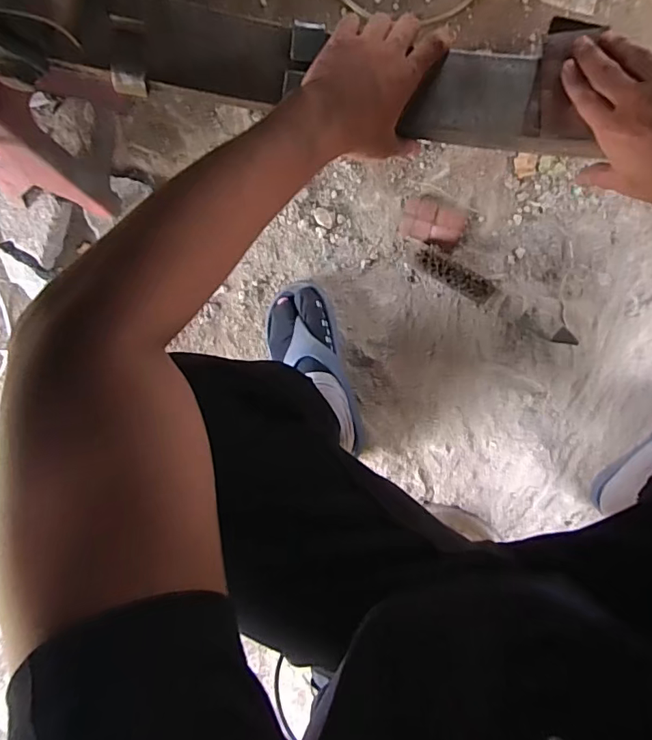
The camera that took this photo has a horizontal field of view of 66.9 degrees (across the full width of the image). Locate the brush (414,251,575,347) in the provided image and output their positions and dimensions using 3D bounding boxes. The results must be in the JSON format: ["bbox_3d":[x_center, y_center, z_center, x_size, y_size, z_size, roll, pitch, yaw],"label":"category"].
[{"bbox_3d":[0.213,-0.093,0.629,0.217,0.051,0.032,29,99,5],"label":"brush"}]

